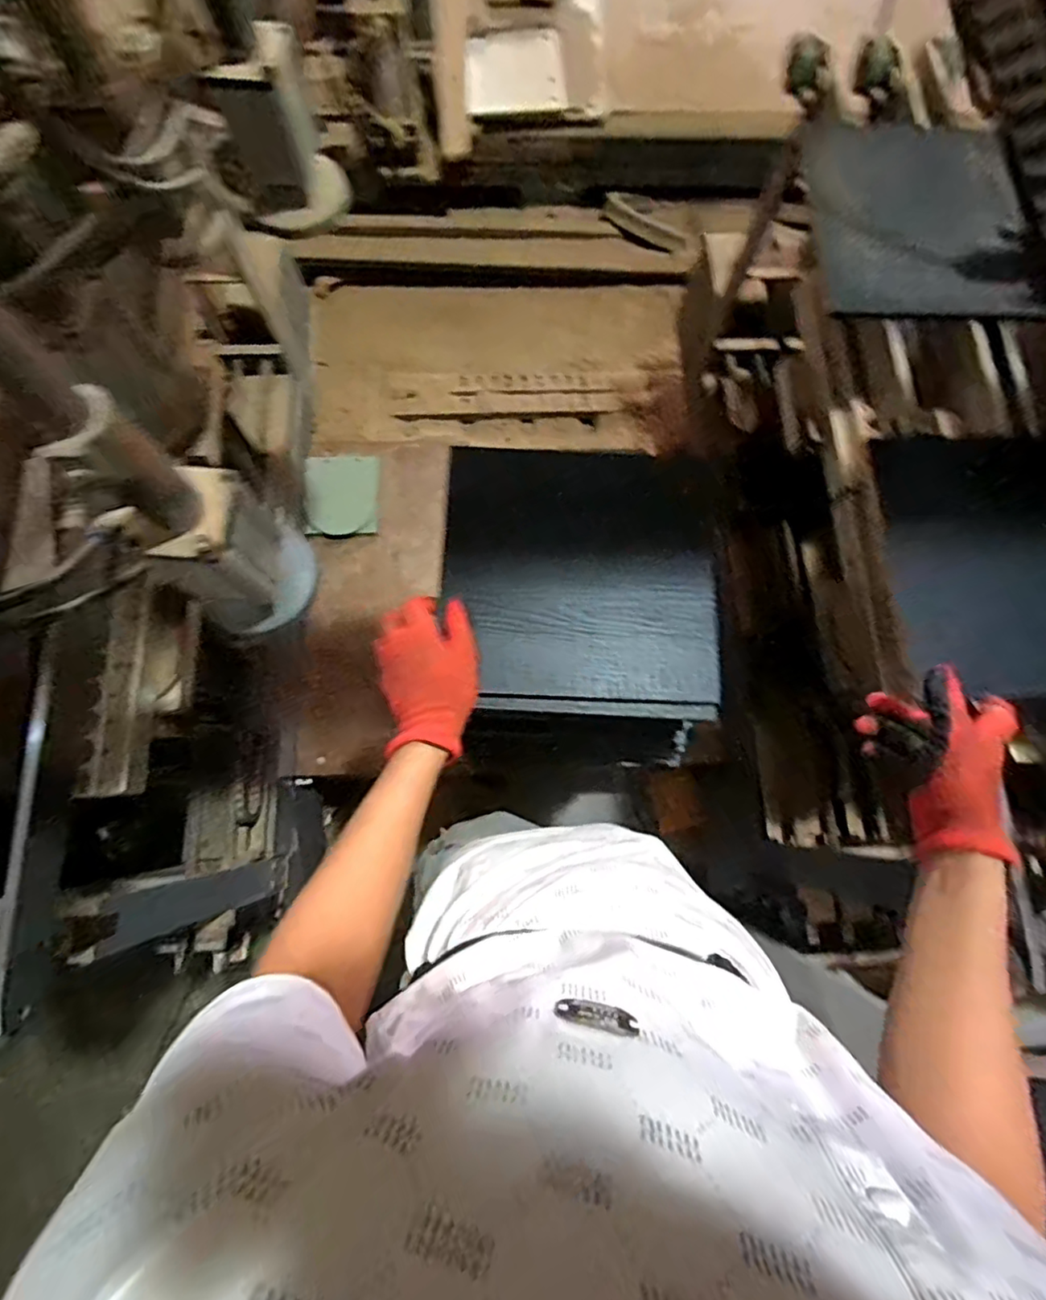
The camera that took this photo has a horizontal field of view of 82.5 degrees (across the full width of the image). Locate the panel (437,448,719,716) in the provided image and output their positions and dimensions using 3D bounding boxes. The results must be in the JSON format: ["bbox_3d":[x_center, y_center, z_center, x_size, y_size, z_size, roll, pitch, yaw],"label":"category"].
[{"bbox_3d":[0.059,-0.077,0.611,0.274,0.024,0.266,4,77,-1],"label":"panel"}]

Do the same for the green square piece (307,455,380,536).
[{"bbox_3d":[-0.371,-0.320,1.231,0.145,0.017,0.162,-2,93,-27],"label":"green square piece"}]

